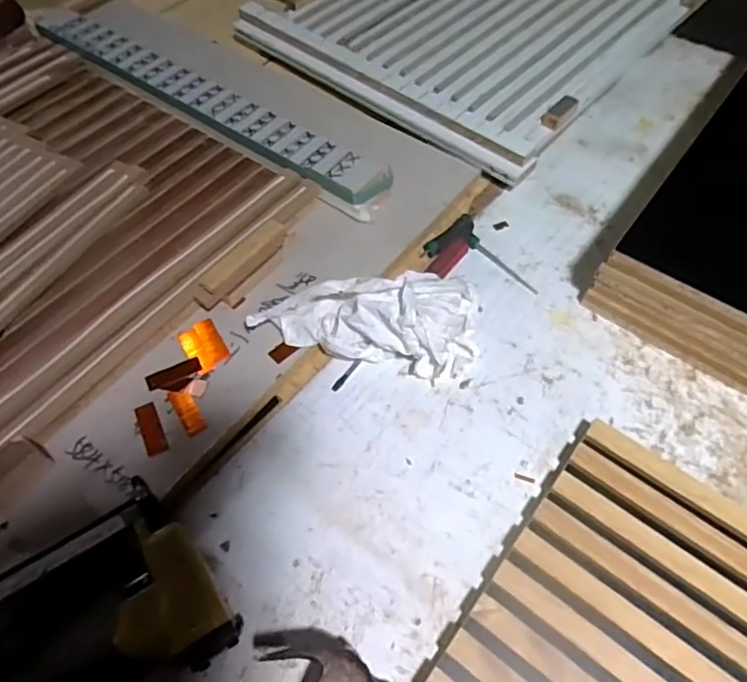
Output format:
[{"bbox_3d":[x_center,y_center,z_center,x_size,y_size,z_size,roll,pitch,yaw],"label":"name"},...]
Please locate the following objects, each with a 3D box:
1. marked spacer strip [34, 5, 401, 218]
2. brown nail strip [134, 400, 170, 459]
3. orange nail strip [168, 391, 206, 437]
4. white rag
[{"bbox_3d":[-0.230,-0.318,0.742,0.597,0.028,0.066,33,63,19],"label":"marked spacer strip"},{"bbox_3d":[-0.202,0.079,0.519,0.019,0.004,0.052,-23,60,-14],"label":"brown nail strip"},{"bbox_3d":[-0.173,0.064,0.529,0.018,0.004,0.052,-29,62,-18],"label":"orange nail strip"},{"bbox_3d":[-0.005,-0.026,0.558,0.217,0.060,0.089,8,58,5],"label":"white rag"}]

